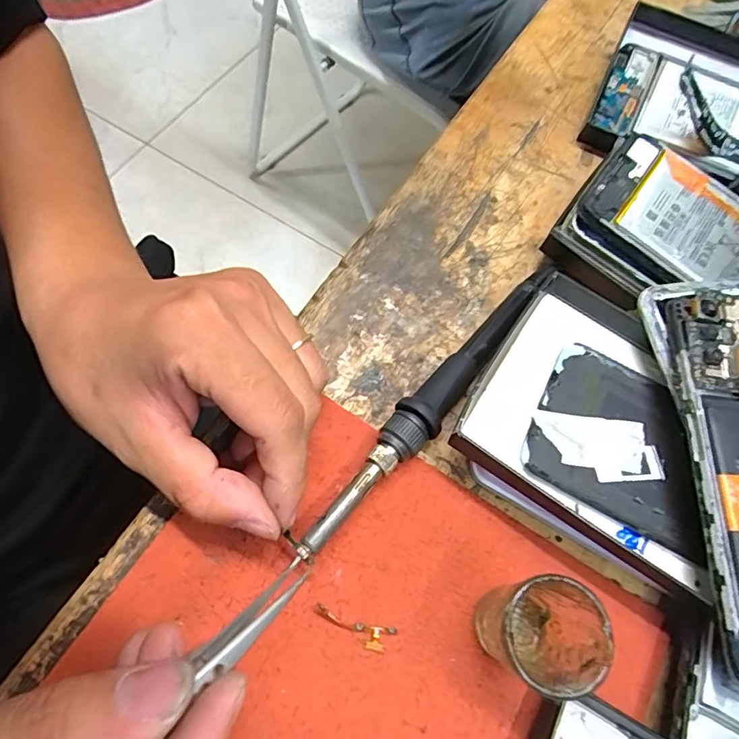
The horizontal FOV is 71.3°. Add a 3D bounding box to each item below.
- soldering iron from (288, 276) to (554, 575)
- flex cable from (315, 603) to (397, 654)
[{"bbox_3d":[0.030,0.015,0.235,0.018,0.019,0.176,41,69,11],"label":"soldering iron"},{"bbox_3d":[-0.007,0.102,0.203,0.033,0.004,0.010,18,66,2],"label":"flex cable"}]

